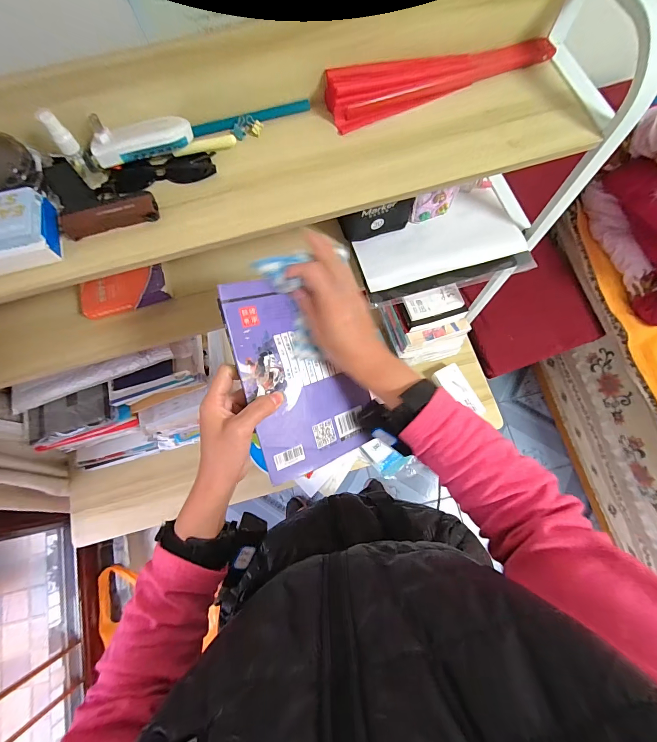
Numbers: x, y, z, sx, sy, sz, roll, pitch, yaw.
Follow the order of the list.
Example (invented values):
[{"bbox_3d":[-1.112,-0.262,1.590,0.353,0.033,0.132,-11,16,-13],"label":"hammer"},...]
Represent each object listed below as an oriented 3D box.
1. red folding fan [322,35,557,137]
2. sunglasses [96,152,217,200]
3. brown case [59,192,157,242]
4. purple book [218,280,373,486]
[{"bbox_3d":[0.157,-0.418,0.474,0.333,0.046,0.063,-23,76,-5],"label":"red folding fan"},{"bbox_3d":[-0.220,-0.255,0.445,0.146,0.026,0.052,-19,76,-4],"label":"sunglasses"},{"bbox_3d":[-0.271,-0.189,0.427,0.117,0.021,0.034,-19,76,-4],"label":"brown case"},{"bbox_3d":[-0.028,0.002,0.377,0.132,0.008,0.204,-20,100,-28],"label":"purple book"}]

